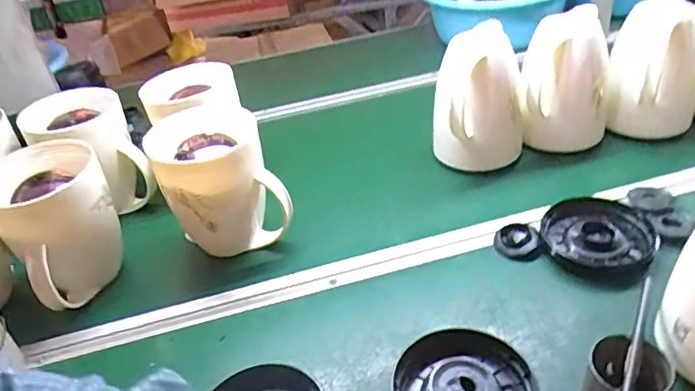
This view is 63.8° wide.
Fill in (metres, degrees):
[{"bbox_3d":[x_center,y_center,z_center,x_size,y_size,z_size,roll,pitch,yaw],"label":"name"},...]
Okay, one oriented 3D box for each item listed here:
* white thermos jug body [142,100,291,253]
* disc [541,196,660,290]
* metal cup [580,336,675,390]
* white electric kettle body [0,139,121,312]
[{"bbox_3d":[-0.164,-0.007,0.732,0.143,0.205,0.122,-17,34,-14],"label":"white thermos jug body"},{"bbox_3d":[0.324,0.052,0.718,0.131,0.029,0.140,-5,33,4],"label":"disc"},{"bbox_3d":[0.262,0.177,0.527,0.071,0.055,0.069,-5,33,4],"label":"metal cup"},{"bbox_3d":[-0.358,0.030,0.686,0.131,0.161,0.133,-31,40,-31],"label":"white electric kettle body"}]

